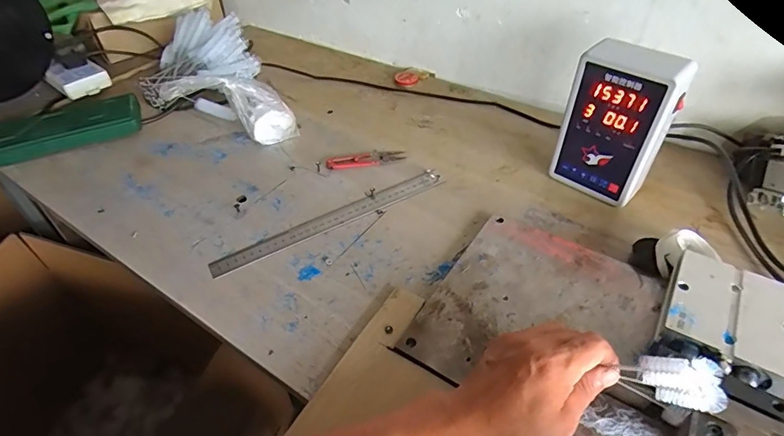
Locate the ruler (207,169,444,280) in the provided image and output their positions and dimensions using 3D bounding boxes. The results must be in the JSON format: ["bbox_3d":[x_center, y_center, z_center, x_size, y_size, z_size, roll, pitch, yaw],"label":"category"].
[{"bbox_3d":[-0.073,0.001,0.570,0.317,0.005,0.029,-24,50,-21],"label":"ruler"}]

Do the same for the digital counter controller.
[{"bbox_3d":[0.271,-0.111,0.543,0.109,0.188,0.050,32,53,30],"label":"digital counter controller"}]

